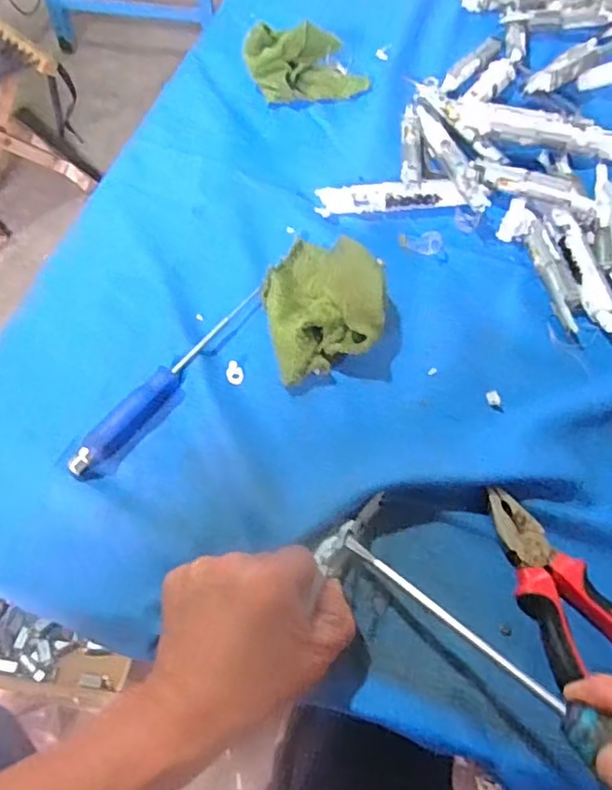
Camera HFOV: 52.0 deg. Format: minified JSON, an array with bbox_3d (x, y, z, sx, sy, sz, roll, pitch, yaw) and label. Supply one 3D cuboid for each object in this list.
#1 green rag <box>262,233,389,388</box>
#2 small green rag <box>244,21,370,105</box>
[{"bbox_3d":[0.012,-0.076,0.468,0.084,0.039,0.120,-11,61,-9],"label":"green rag"},{"bbox_3d":[0.001,-0.313,0.598,0.121,0.045,0.050,4,60,-1],"label":"small green rag"}]

